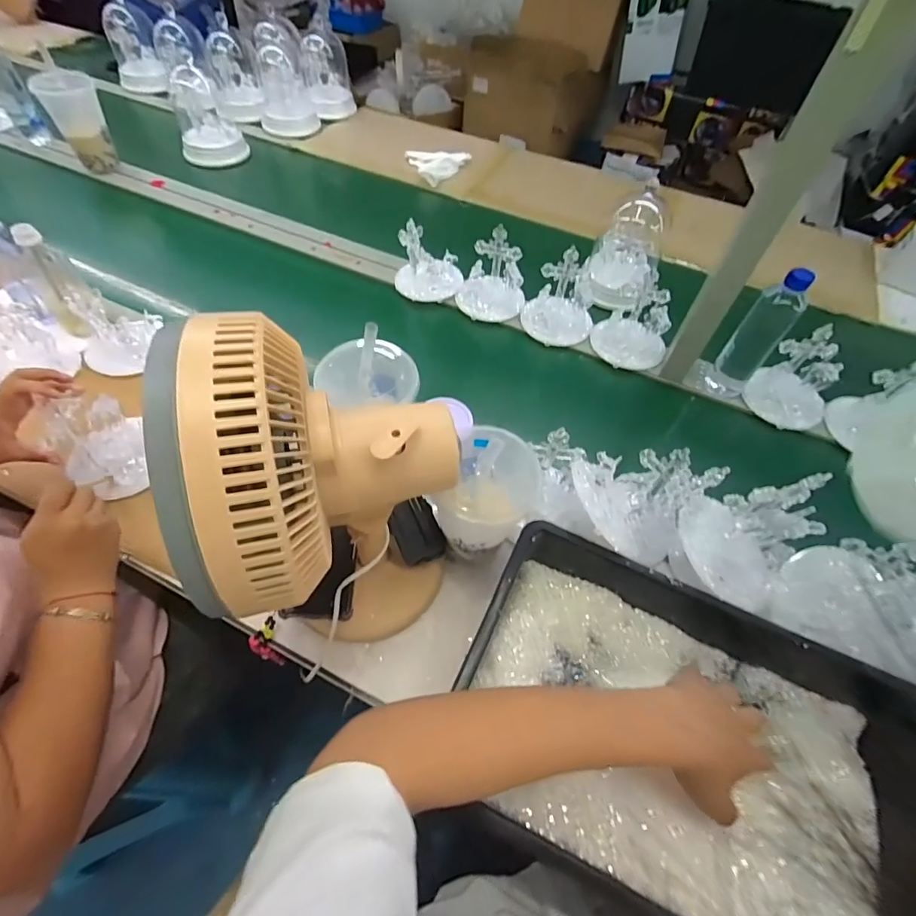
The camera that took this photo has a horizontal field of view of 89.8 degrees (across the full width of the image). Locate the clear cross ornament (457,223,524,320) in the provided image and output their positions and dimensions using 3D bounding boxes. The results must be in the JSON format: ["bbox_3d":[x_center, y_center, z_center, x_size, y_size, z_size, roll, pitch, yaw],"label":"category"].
[{"bbox_3d":[0.065,-0.328,0.836,0.125,0.112,0.096,10,55,3],"label":"clear cross ornament"}]

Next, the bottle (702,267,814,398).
[{"bbox_3d":[0.464,-0.188,0.709,0.065,0.220,0.065,40,61,22],"label":"bottle"}]

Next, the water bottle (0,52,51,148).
[{"bbox_3d":[-1.031,-0.834,1.067,0.065,0.225,0.057,-33,63,-24],"label":"water bottle"}]

